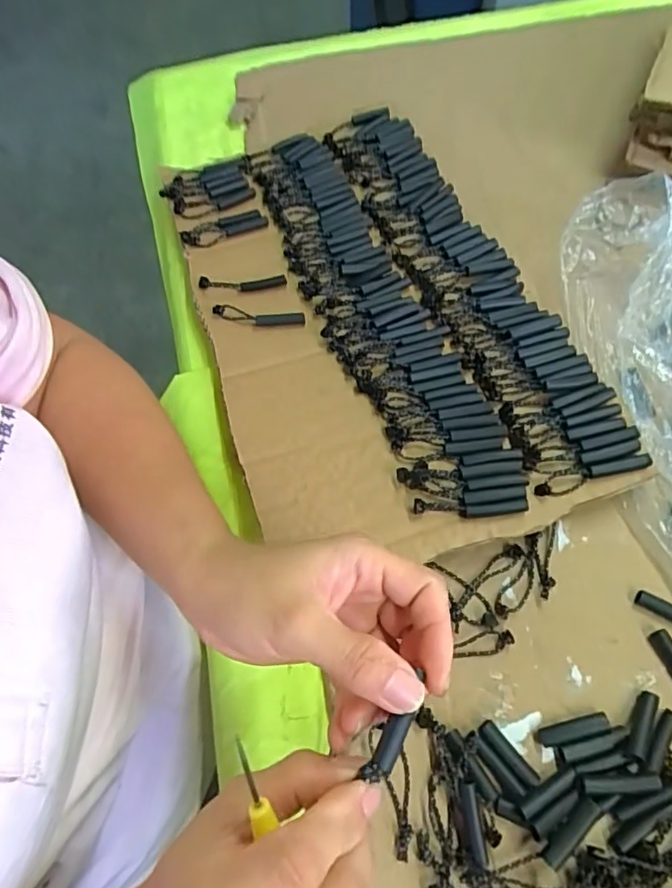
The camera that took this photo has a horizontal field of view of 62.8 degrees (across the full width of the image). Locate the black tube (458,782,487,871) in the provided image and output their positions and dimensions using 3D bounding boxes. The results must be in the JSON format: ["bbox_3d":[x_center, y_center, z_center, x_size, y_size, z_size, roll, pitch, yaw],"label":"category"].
[{"bbox_3d":[0.070,0.195,0.284,0.009,0.012,0.038,-5,77,-3],"label":"black tube"}]

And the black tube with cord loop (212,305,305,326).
[{"bbox_3d":[-0.061,-0.100,0.430,0.072,0.005,0.014,6,64,7],"label":"black tube with cord loop"}]

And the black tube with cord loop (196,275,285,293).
[{"bbox_3d":[-0.076,-0.130,0.445,0.071,0.004,0.013,-4,64,2],"label":"black tube with cord loop"}]

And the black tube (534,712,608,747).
[{"bbox_3d":[0.128,0.155,0.299,0.039,0.006,0.010,-19,63,5],"label":"black tube"}]

